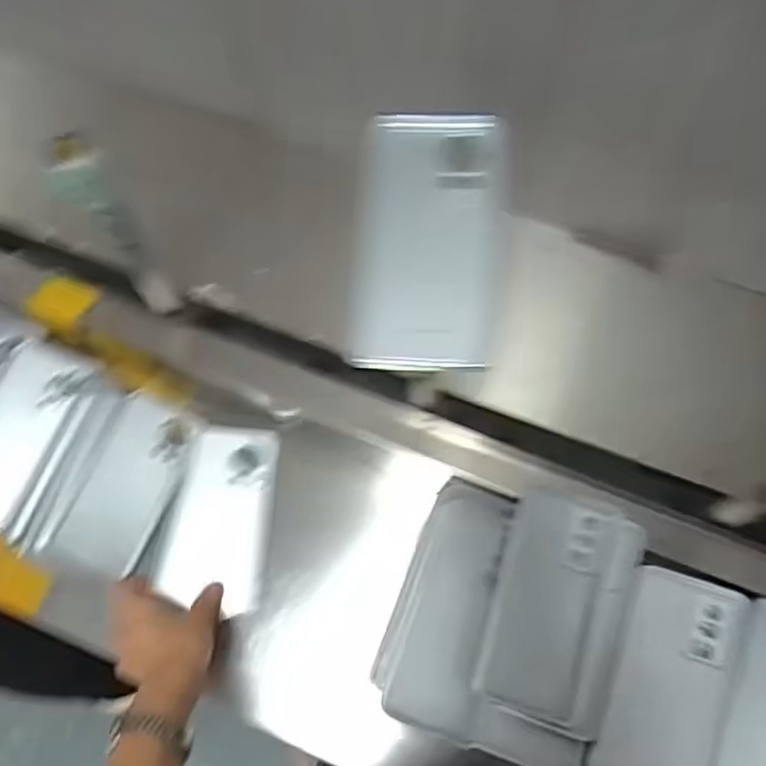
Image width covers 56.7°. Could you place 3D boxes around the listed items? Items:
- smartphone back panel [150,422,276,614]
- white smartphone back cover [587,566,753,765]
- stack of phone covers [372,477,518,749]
[{"bbox_3d":[-0.152,0.123,0.664,0.090,0.011,0.164,7,77,0],"label":"smartphone back panel"},{"bbox_3d":[0.208,0.220,0.509,0.083,0.012,0.165,19,70,9],"label":"white smartphone back cover"},{"bbox_3d":[0.046,0.161,0.527,0.069,0.023,0.176,14,69,7],"label":"stack of phone covers"}]

